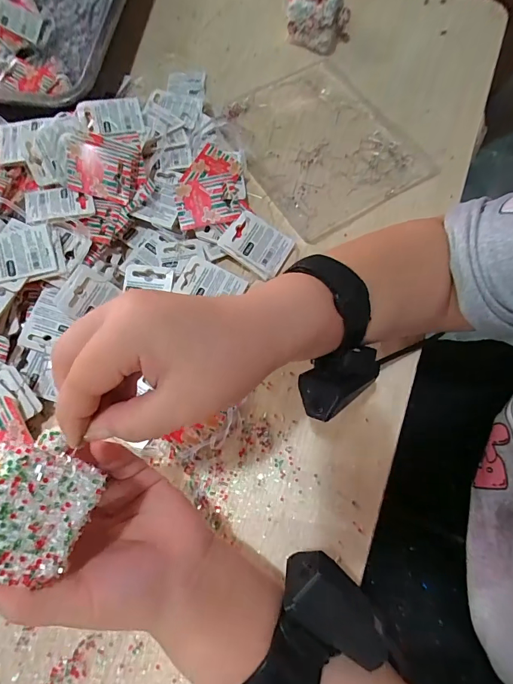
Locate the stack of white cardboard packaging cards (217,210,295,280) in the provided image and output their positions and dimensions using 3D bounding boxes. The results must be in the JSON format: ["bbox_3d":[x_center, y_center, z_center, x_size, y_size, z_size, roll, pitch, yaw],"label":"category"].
[{"bbox_3d":[0.001,-0.095,0.375,0.062,0.005,0.049,33,75,-5],"label":"stack of white cardboard packaging cards"}]

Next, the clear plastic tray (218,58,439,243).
[{"bbox_3d":[0.067,-0.219,0.418,0.163,0.014,0.200,-32,73,-10],"label":"clear plastic tray"}]

